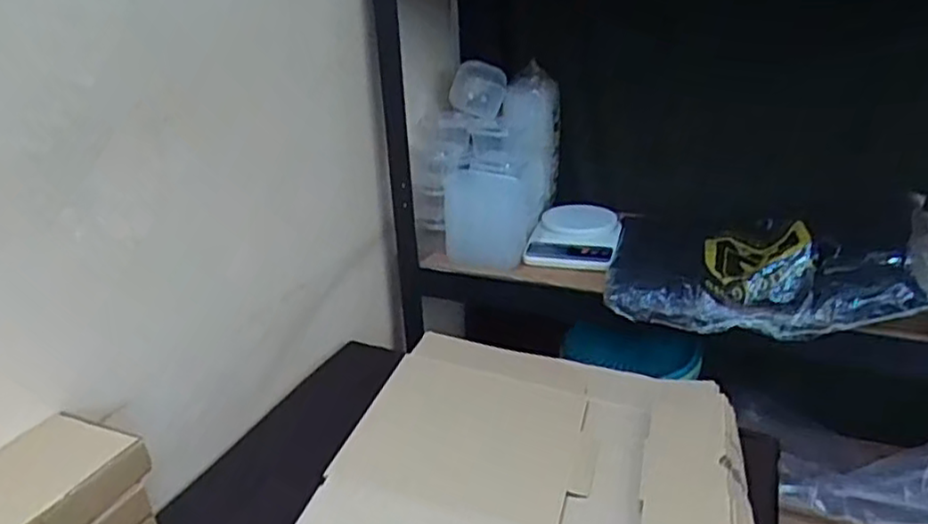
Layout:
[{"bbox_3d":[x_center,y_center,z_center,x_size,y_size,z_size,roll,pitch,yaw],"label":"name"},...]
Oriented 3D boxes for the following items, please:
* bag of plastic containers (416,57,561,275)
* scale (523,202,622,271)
[{"bbox_3d":[0.027,-0.149,1.069,0.181,0.226,0.214,13,35,28],"label":"bag of plastic containers"},{"bbox_3d":[0.170,-0.045,1.063,0.130,0.034,0.167,5,32,17],"label":"scale"}]

